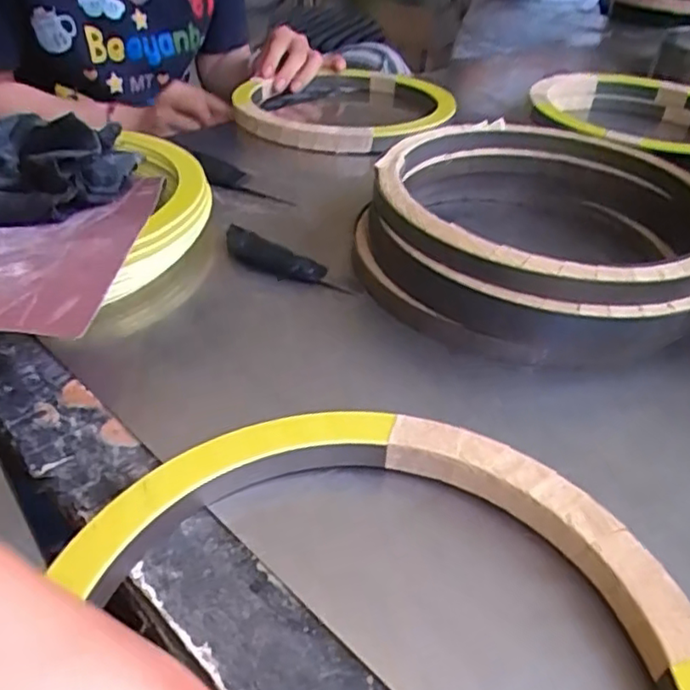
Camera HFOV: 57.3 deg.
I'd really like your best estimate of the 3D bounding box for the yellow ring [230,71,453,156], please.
[{"bbox_3d":[-0.002,-0.239,0.640,0.229,0.031,0.190,-17,42,-26],"label":"yellow ring"}]

